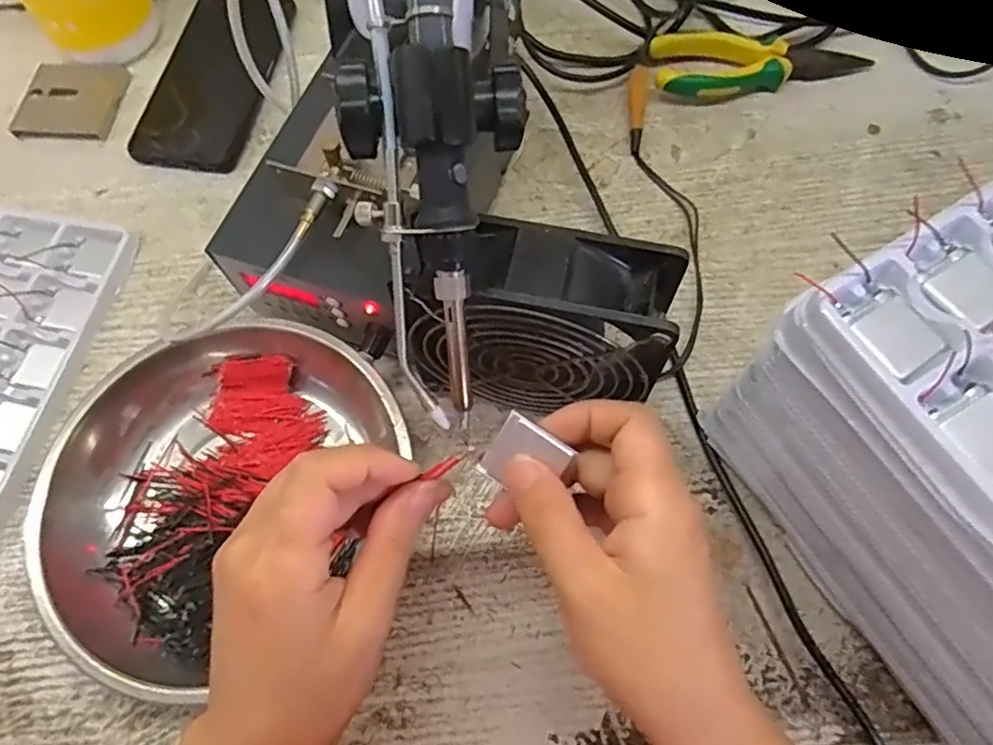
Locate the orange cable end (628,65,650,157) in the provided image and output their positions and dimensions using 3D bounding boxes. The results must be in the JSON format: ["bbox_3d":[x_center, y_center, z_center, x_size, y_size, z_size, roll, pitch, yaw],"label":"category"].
[{"bbox_3d":[0.097,-0.180,0.432,0.014,0.008,0.062,5,83,4],"label":"orange cable end"}]

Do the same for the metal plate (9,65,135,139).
[{"bbox_3d":[-0.310,-0.199,0.457,0.068,0.008,0.068,1,73,-3],"label":"metal plate"}]

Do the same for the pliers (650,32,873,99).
[{"bbox_3d":[0.186,-0.213,0.439,0.149,0.023,0.046,-1,67,1],"label":"pliers"}]

